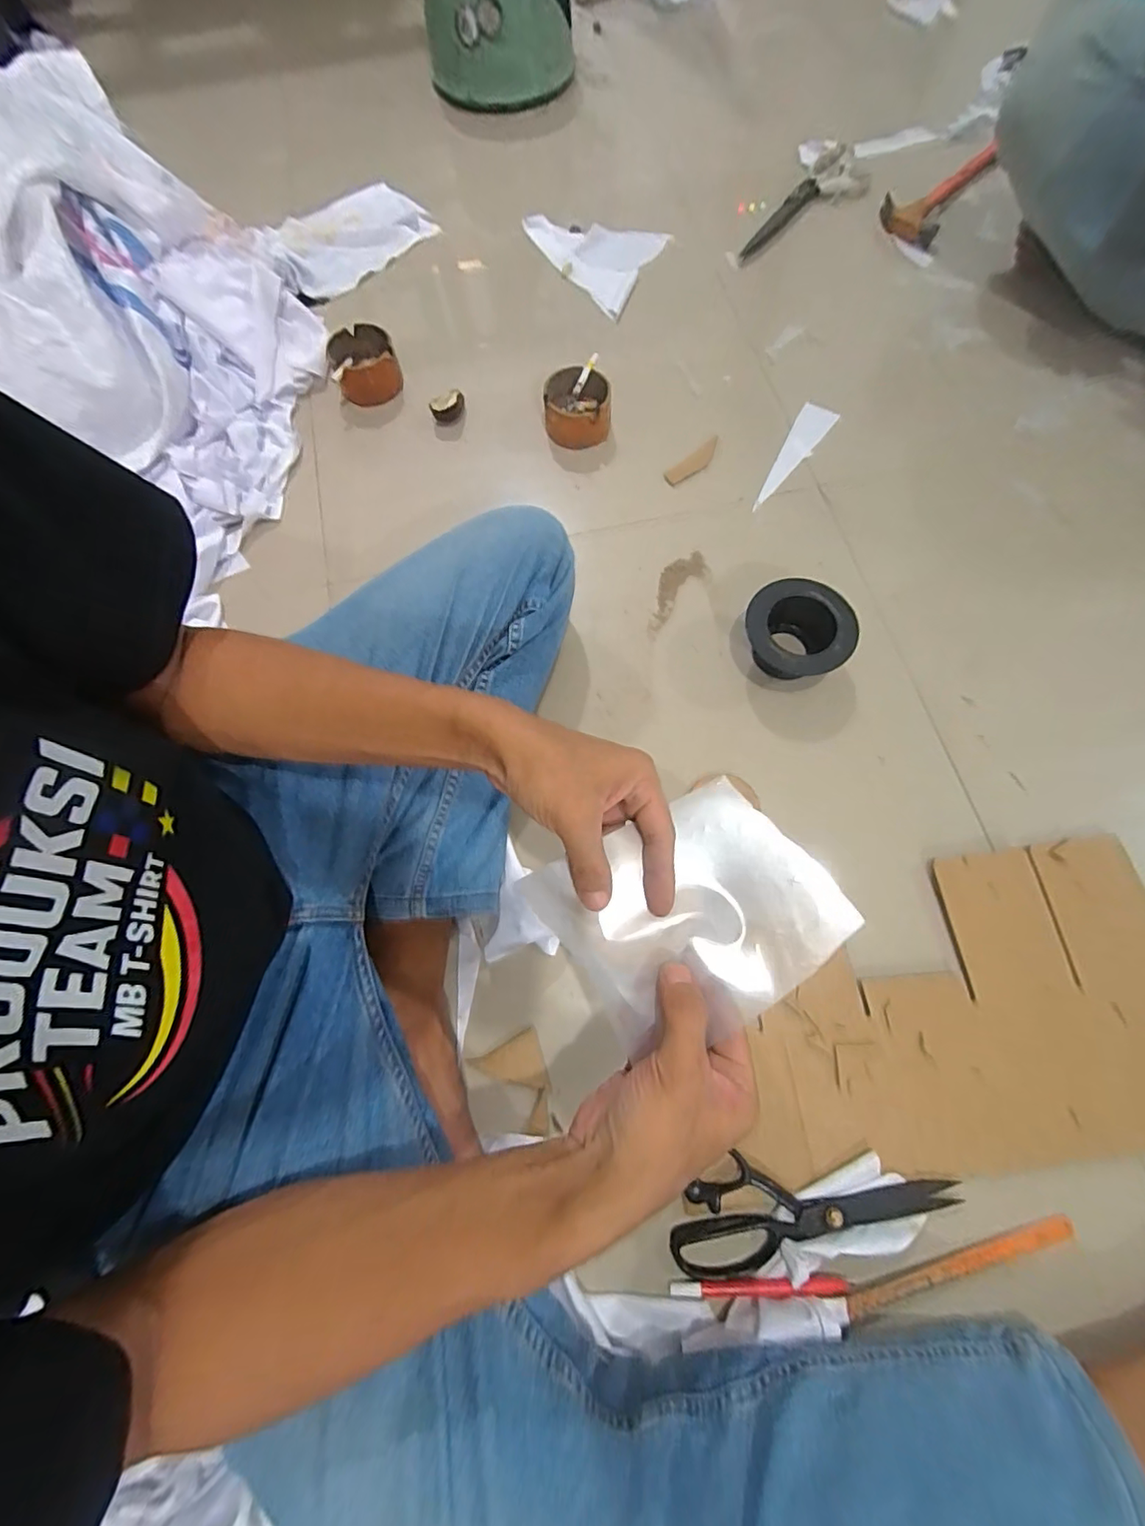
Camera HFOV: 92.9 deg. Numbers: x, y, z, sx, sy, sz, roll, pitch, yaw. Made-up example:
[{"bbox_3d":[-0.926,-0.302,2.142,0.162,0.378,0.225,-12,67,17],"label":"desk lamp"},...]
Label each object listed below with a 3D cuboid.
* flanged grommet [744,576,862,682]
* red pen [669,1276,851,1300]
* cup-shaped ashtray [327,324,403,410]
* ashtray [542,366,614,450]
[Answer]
[{"bbox_3d":[0.233,-0.133,0.563,0.097,0.056,0.102,-1,70,2],"label":"flanged grommet"},{"bbox_3d":[0.141,0.395,0.408,0.131,0.008,0.012,-3,70,1],"label":"red pen"},{"bbox_3d":[-0.272,-0.516,0.710,0.078,0.052,0.090,-26,72,-7],"label":"cup-shaped ashtray"},{"bbox_3d":[0.007,-0.441,0.680,0.080,0.049,0.079,-2,70,2],"label":"ashtray"}]

